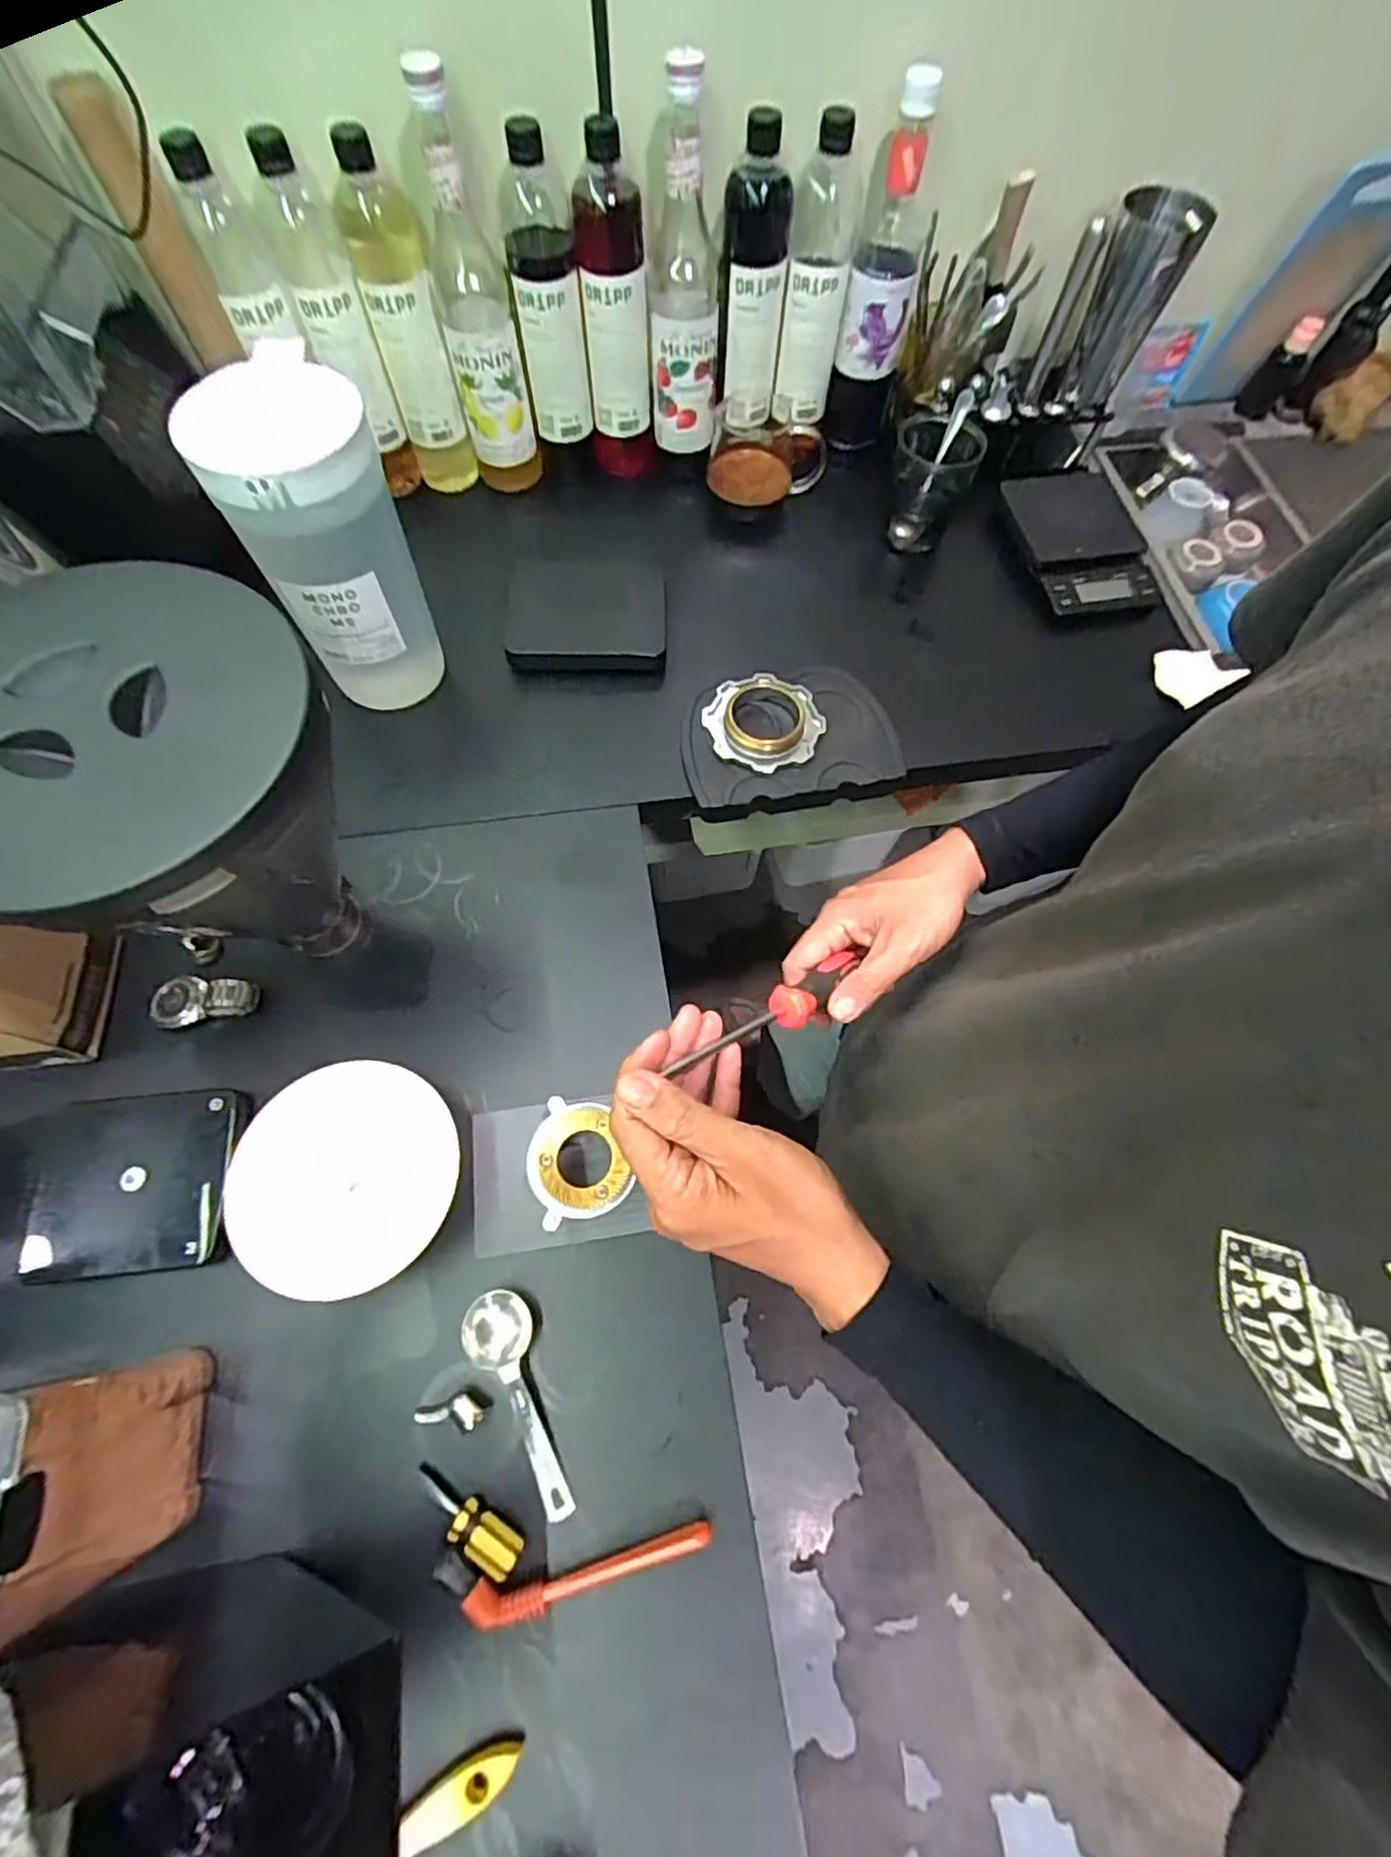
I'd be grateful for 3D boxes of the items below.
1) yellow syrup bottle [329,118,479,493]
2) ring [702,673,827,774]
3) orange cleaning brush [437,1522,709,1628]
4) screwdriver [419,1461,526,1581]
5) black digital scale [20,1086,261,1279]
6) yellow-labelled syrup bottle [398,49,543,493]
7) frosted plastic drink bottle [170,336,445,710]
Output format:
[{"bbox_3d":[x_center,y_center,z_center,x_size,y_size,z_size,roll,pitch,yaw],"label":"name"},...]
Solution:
[{"bbox_3d":[-0.266,-0.553,0.638,0.061,0.274,0.059,-16,67,-9],"label":"yellow syrup bottle"},{"bbox_3d":[0.066,-0.203,0.653,0.109,0.023,0.108,1,66,-1],"label":"ring"},{"bbox_3d":[-0.070,0.381,0.401,0.159,0.017,0.035,-3,66,-3],"label":"orange cleaning brush"},{"bbox_3d":[-0.138,0.355,0.409,0.078,0.018,0.022,26,68,21],"label":"screwdriver"},{"bbox_3d":[-0.384,0.174,0.471,0.132,0.021,0.116,-4,66,-3],"label":"black digital scale"},{"bbox_3d":[-0.198,-0.555,0.625,0.069,0.291,0.063,-12,67,-7],"label":"yellow-labelled syrup bottle"},{"bbox_3d":[-0.290,-0.299,0.556,0.114,0.243,0.127,-26,69,-13],"label":"frosted plastic drink bottle"}]

